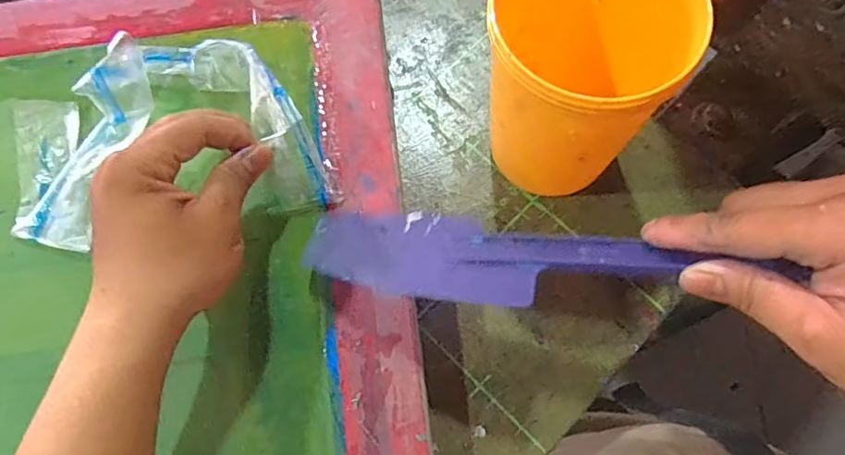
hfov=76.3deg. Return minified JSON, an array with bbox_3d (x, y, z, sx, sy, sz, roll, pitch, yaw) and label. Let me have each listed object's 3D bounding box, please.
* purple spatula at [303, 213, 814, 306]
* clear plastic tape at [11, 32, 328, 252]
[{"bbox_3d":[0.040,0.014,0.247,0.206,0.018,0.047,2,67,20],"label":"purple spatula"},{"bbox_3d":[-0.147,-0.059,0.291,0.171,0.057,0.111,-10,68,-2],"label":"clear plastic tape"}]

